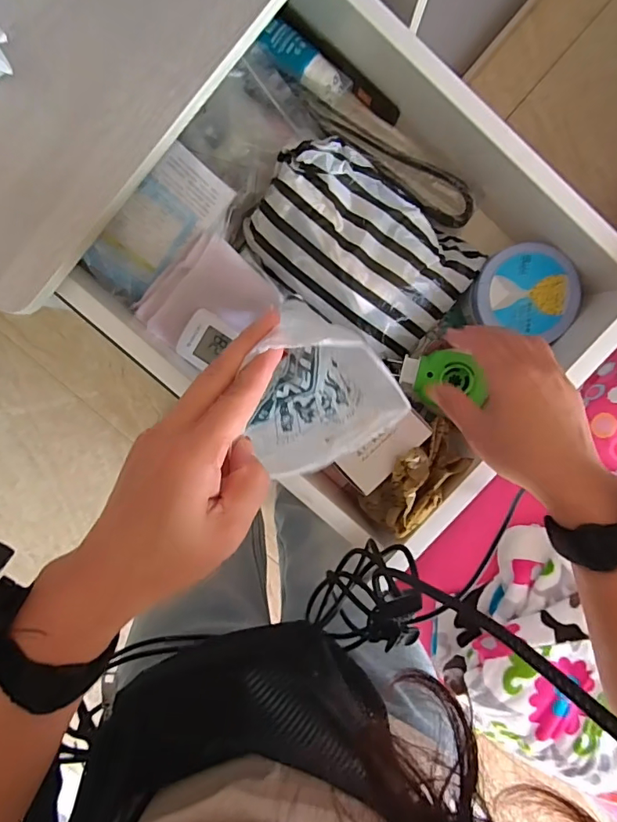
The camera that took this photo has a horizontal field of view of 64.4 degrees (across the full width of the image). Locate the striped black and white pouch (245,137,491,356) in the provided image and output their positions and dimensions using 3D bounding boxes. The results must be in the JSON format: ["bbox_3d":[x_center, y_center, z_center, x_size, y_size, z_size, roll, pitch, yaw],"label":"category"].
[{"bbox_3d":[0.052,-0.147,0.437,0.191,0.060,0.141,33,96,-4],"label":"striped black and white pouch"}]

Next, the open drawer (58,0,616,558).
[{"bbox_3d":[0.051,-0.115,0.444,0.399,0.112,0.351,39,96,-4],"label":"open drawer"}]

